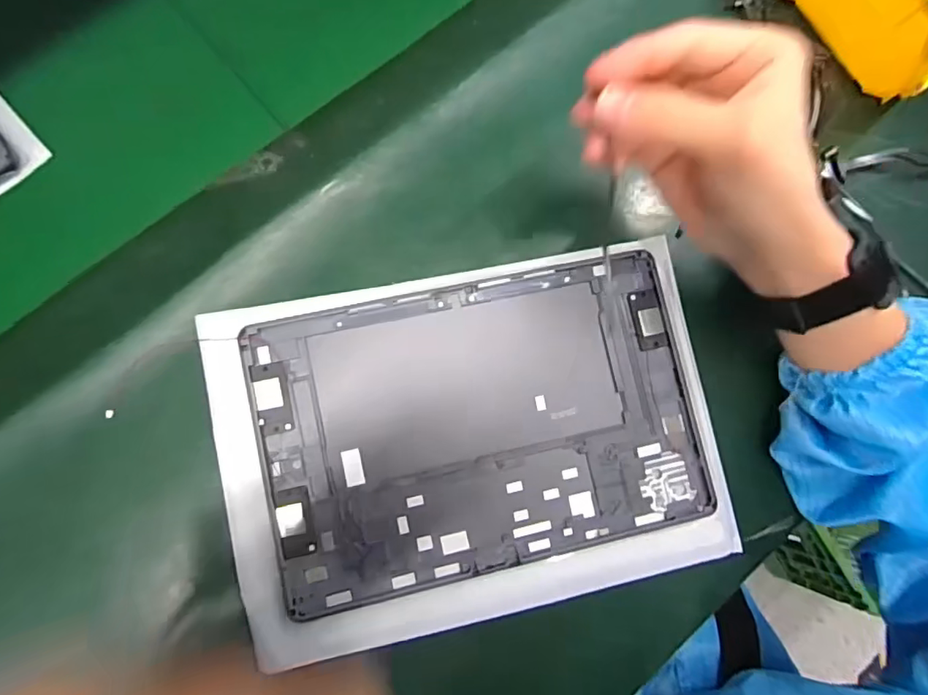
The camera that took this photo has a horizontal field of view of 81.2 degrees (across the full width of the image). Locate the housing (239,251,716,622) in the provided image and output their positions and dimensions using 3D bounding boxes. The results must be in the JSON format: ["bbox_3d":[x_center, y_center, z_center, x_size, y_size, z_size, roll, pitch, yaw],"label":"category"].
[{"bbox_3d":[0.012,0.045,0.322,0.251,0.010,0.166,-11,84,-6],"label":"housing"}]

